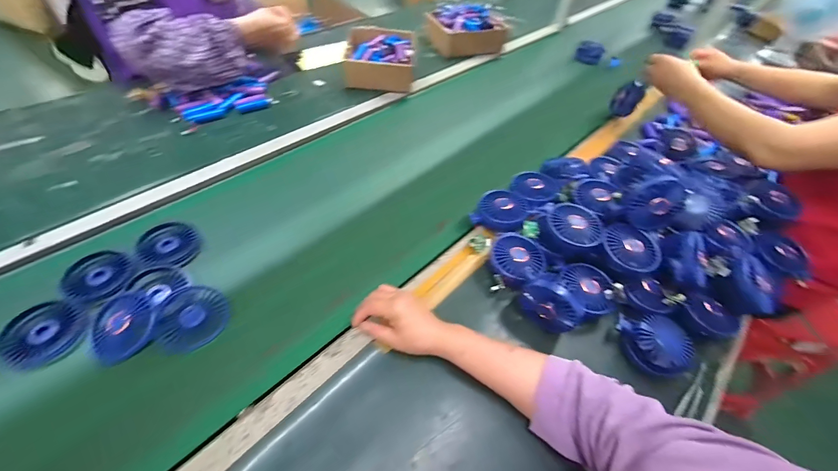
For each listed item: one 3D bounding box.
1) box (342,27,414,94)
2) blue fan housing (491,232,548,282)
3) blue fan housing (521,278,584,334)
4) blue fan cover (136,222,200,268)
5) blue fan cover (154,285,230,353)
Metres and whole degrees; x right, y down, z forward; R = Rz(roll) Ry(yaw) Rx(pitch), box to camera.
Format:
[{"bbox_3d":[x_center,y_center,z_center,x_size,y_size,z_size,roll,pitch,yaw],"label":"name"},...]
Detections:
[{"bbox_3d":[-0.104,-0.471,0.955,0.181,0.078,0.212,1,51,-6],"label":"box"},{"bbox_3d":[0.159,0.036,0.580,0.094,0.036,0.089,4,51,-4],"label":"blue fan housing"},{"bbox_3d":[0.194,0.104,0.523,0.083,0.073,0.033,39,57,23],"label":"blue fan housing"},{"bbox_3d":[-0.406,0.018,0.574,0.080,0.020,0.080,8,53,-11],"label":"blue fan cover"},{"bbox_3d":[-0.317,0.116,0.502,0.084,0.012,0.088,8,65,-36],"label":"blue fan cover"}]

